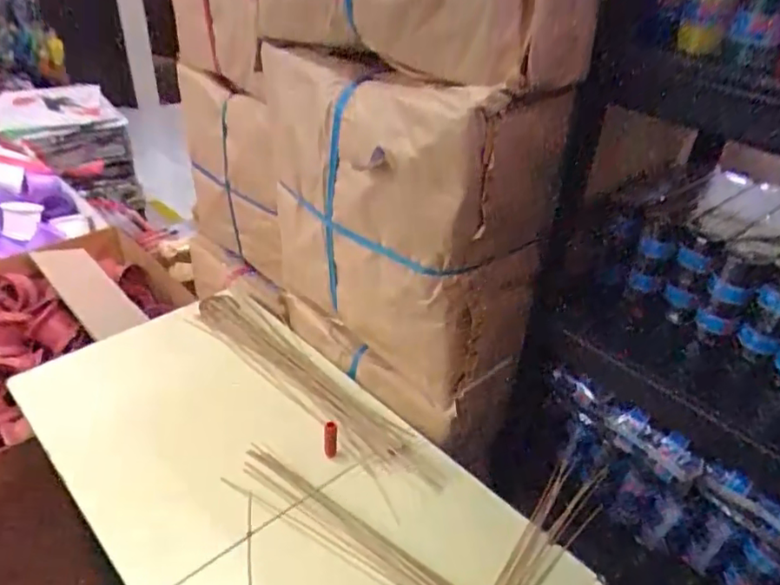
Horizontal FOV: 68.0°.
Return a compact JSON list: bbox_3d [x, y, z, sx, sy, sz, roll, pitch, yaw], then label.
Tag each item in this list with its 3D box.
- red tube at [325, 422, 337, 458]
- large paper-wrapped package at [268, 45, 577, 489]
[{"bbox_3d":[-0.081,0.201,0.790,0.016,0.066,0.017,-2,35,-8],"label":"red tube"},{"bbox_3d":[-0.008,-0.096,0.848,0.205,0.488,0.474,-19,41,-29],"label":"large paper-wrapped package"}]

